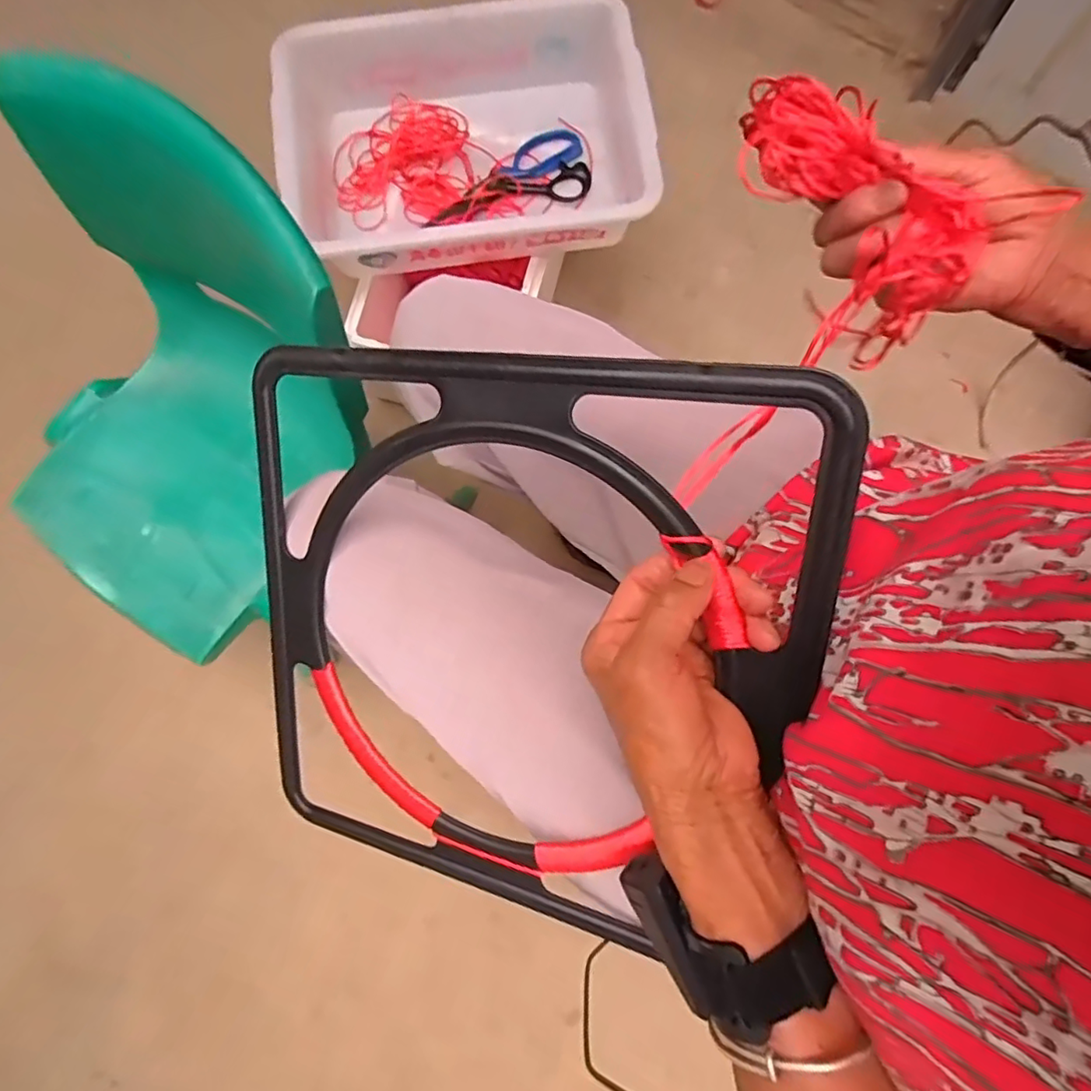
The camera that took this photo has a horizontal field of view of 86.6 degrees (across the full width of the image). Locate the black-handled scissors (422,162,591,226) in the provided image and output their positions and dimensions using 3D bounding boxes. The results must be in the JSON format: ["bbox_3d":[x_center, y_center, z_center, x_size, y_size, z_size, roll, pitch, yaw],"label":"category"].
[{"bbox_3d":[-0.044,-0.437,0.722,0.211,0.018,0.046,-18,80,-4],"label":"black-handled scissors"}]

